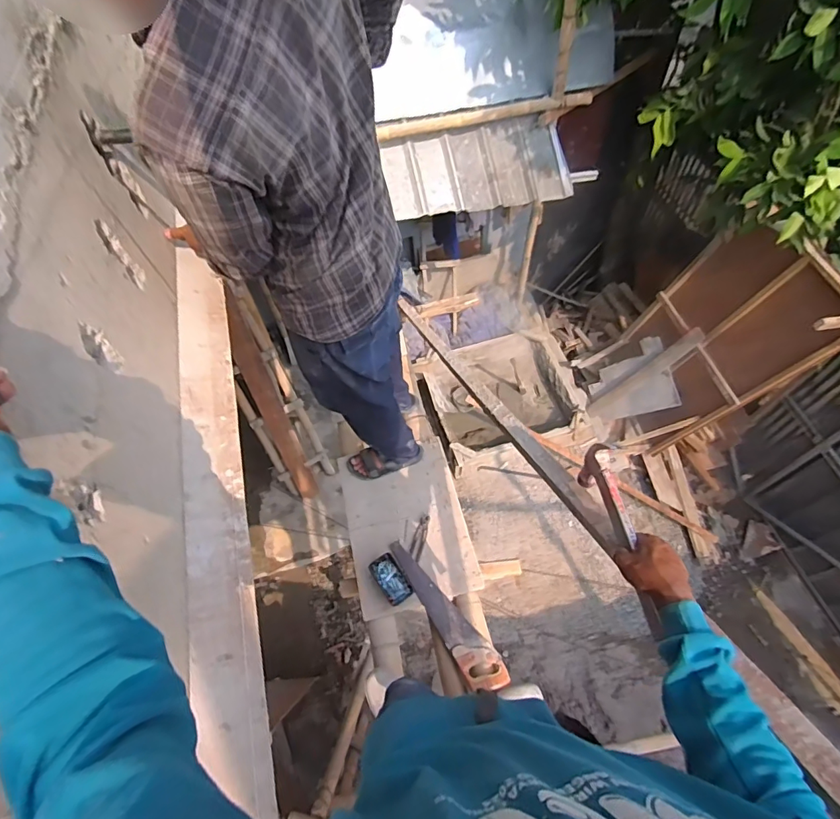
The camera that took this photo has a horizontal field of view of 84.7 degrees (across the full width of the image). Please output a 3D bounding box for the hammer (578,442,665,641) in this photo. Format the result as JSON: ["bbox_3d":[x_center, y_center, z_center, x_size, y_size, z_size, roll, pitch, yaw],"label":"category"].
[{"bbox_3d":[0.280,0.169,0.646,0.025,0.104,0.261,-5,49,0],"label":"hammer"}]

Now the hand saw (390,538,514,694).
[{"bbox_3d":[0.082,0.592,1.368,0.111,0.034,0.492,-29,63,-13],"label":"hand saw"}]

